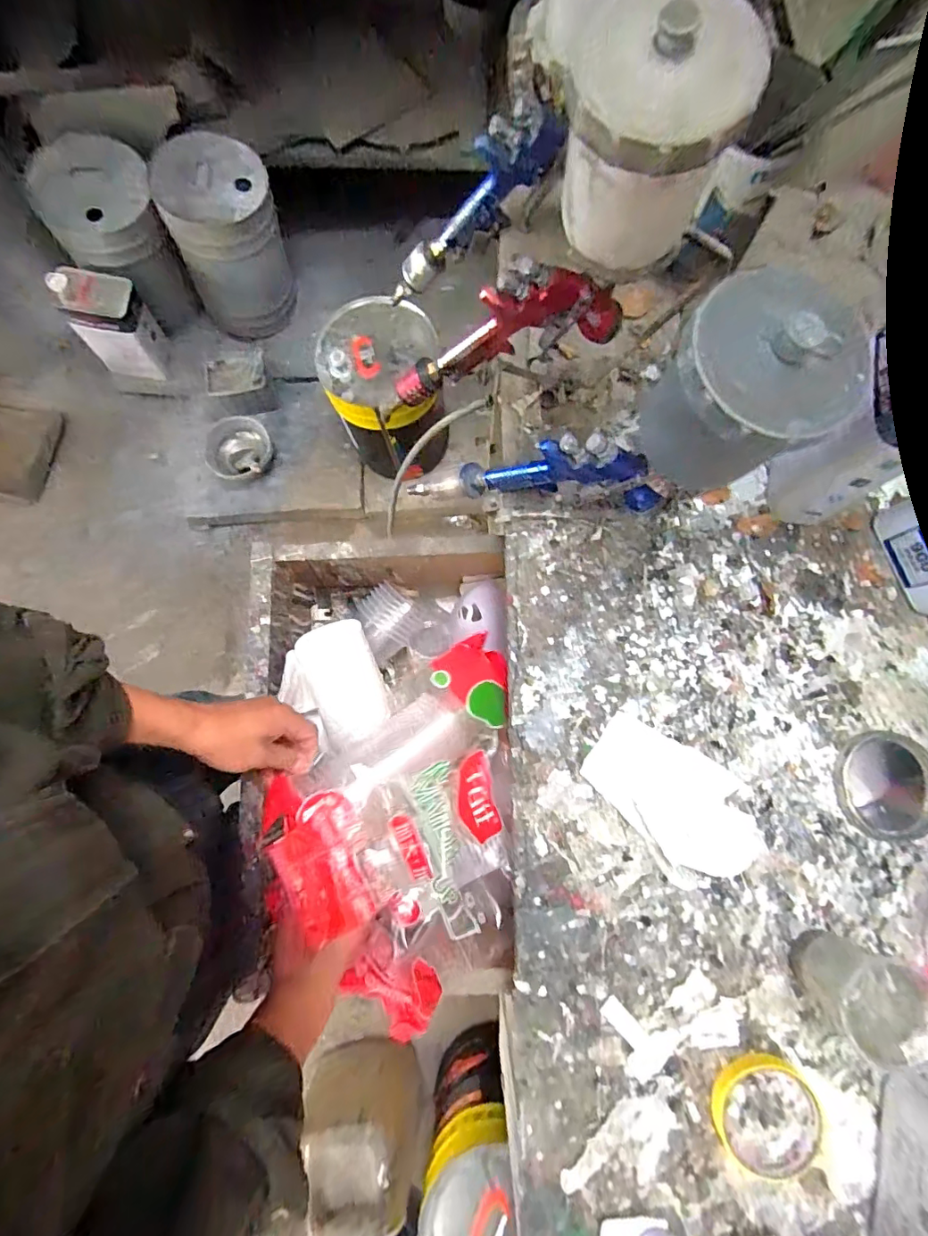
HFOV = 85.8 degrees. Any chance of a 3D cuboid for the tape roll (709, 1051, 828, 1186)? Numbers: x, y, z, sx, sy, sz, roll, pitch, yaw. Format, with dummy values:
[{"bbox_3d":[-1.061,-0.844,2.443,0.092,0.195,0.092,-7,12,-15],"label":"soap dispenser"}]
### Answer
[{"bbox_3d":[0.253,0.415,0.416,0.086,0.012,0.091,0,79,1],"label":"tape roll"}]

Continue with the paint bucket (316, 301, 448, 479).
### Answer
[{"bbox_3d":[-0.189,-0.532,1.237,0.247,0.352,0.306,-20,80,-3],"label":"paint bucket"}]

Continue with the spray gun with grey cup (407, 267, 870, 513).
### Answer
[{"bbox_3d":[0.123,-0.142,0.426,0.137,0.372,0.109,-21,98,-24],"label":"spray gun with grey cup"}]

